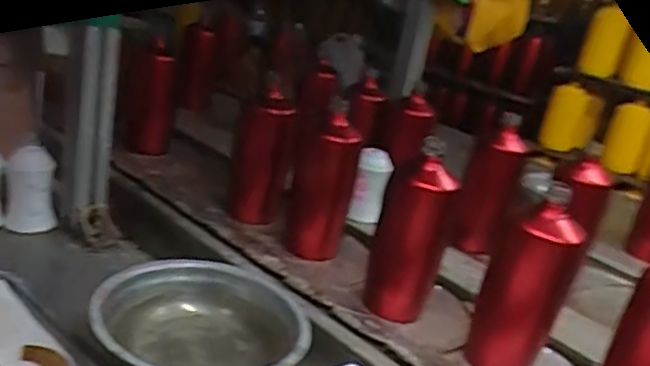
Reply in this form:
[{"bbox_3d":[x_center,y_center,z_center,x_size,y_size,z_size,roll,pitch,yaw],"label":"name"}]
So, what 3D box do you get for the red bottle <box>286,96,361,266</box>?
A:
[{"bbox_3d":[-0.001,-0.005,0.825,0.078,0.198,0.087,10,22,0],"label":"red bottle"}]

